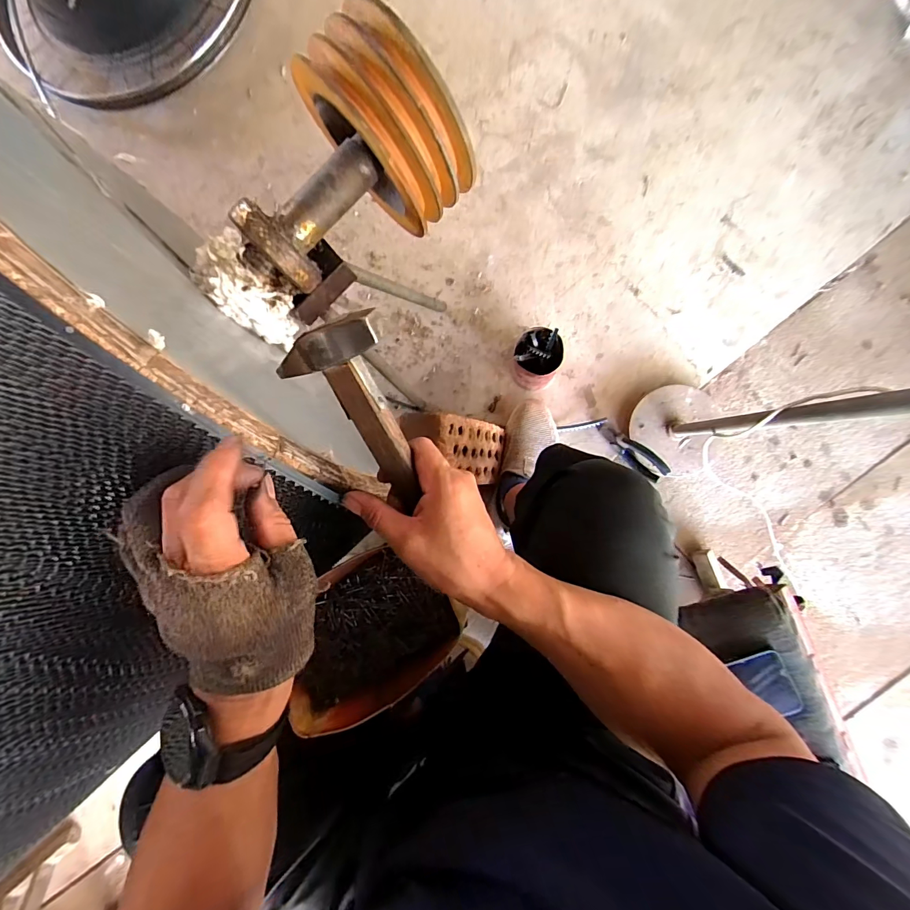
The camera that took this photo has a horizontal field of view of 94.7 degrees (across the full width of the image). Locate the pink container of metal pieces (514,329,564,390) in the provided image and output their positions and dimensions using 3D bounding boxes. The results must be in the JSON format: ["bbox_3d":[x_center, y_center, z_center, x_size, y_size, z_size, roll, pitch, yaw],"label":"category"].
[{"bbox_3d":[0.150,-0.174,0.778,0.083,0.137,0.090,9,89,7],"label":"pink container of metal pieces"}]

